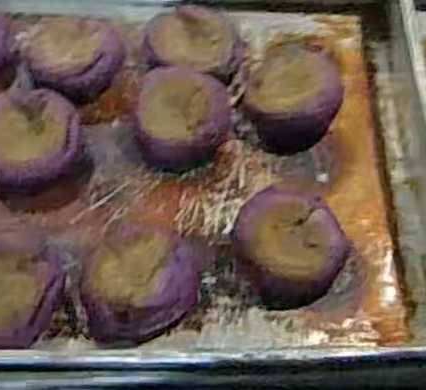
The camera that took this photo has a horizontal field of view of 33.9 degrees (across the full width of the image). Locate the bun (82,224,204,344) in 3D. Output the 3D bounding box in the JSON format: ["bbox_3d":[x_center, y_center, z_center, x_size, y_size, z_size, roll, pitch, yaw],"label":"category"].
[{"bbox_3d":[-0.055,0.064,0.498,0.082,0.043,0.075,-2,55,2],"label":"bun"}]

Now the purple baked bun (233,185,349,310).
[{"bbox_3d":[0.057,0.035,0.522,0.080,0.036,0.096,-16,55,-8],"label":"purple baked bun"}]

